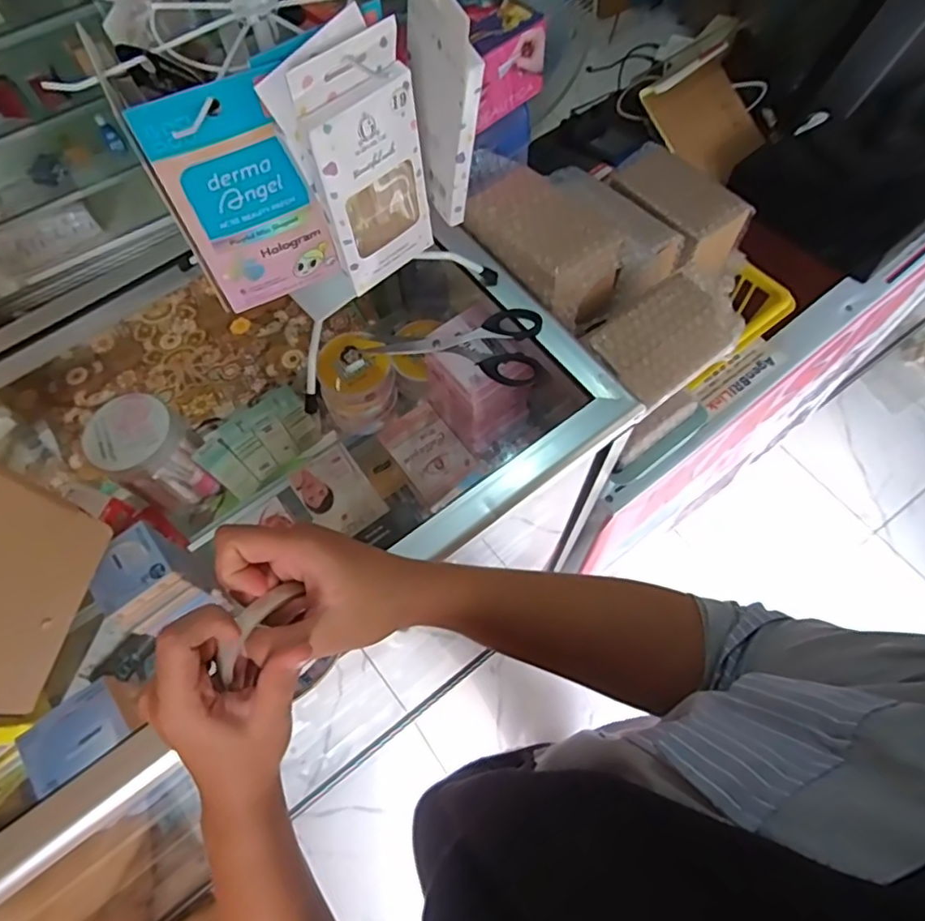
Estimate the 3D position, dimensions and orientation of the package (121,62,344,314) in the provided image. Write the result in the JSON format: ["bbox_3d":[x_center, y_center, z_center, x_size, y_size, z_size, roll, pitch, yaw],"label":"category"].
[{"bbox_3d":[-0.122,-0.147,0.344,0.075,0.135,0.013,-16,65,-5],"label":"package"}]

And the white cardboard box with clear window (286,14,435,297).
[{"bbox_3d":[-0.054,-0.167,0.348,0.071,0.134,0.019,-39,69,-15],"label":"white cardboard box with clear window"}]

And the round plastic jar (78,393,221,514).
[{"bbox_3d":[-0.325,-0.002,0.642,0.087,0.133,0.084,-1,65,2],"label":"round plastic jar"}]

